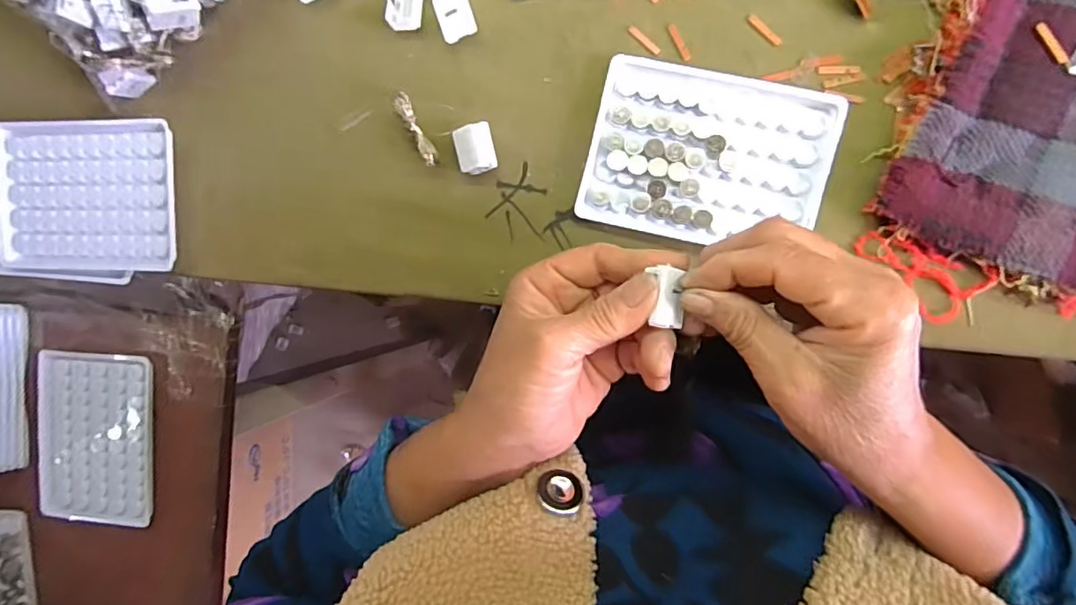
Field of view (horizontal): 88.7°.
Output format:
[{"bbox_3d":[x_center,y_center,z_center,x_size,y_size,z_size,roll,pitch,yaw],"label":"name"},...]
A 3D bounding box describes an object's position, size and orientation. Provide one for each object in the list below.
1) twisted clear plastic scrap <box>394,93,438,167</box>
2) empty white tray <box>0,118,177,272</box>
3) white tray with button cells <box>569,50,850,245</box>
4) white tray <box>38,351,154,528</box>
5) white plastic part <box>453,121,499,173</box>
[{"bbox_3d":[-0.072,-0.103,0.325,0.008,0.015,0.045,-27,89,9],"label":"twisted clear plastic scrap"},{"bbox_3d":[-0.292,-0.069,0.353,0.126,0.008,0.095,2,93,8],"label":"empty white tray"},{"bbox_3d":[0.095,-0.081,0.309,0.128,0.010,0.093,14,95,8],"label":"white tray with button cells"},{"bbox_3d":[-0.337,0.105,0.422,0.086,0.016,0.130,3,93,8],"label":"white tray"},{"bbox_3d":[-0.036,-0.090,0.322,0.022,0.016,0.026,-12,91,9],"label":"white plastic part"}]

